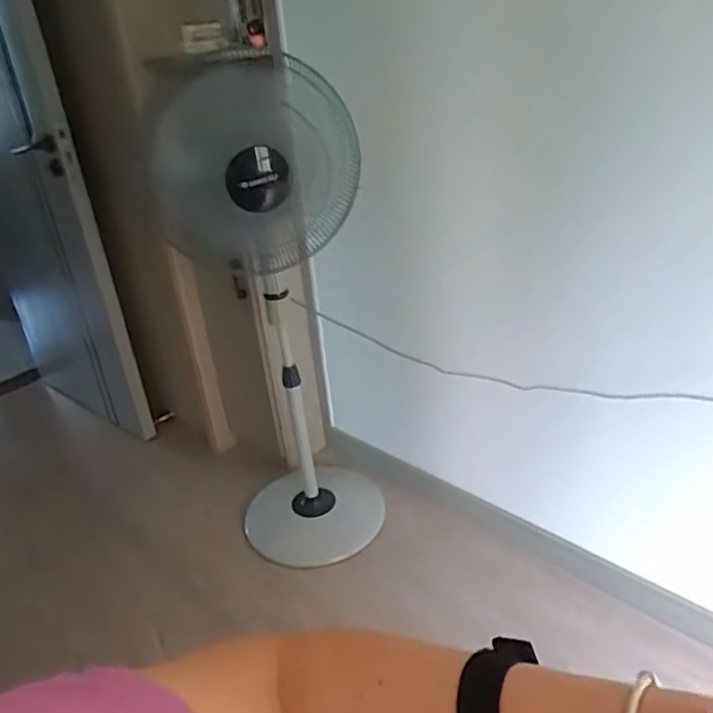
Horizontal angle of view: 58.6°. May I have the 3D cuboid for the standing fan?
[{"bbox_3d":[-0.164,-0.041,1.581,0.389,1.245,0.435,-5,28,1],"label":"standing fan"}]

